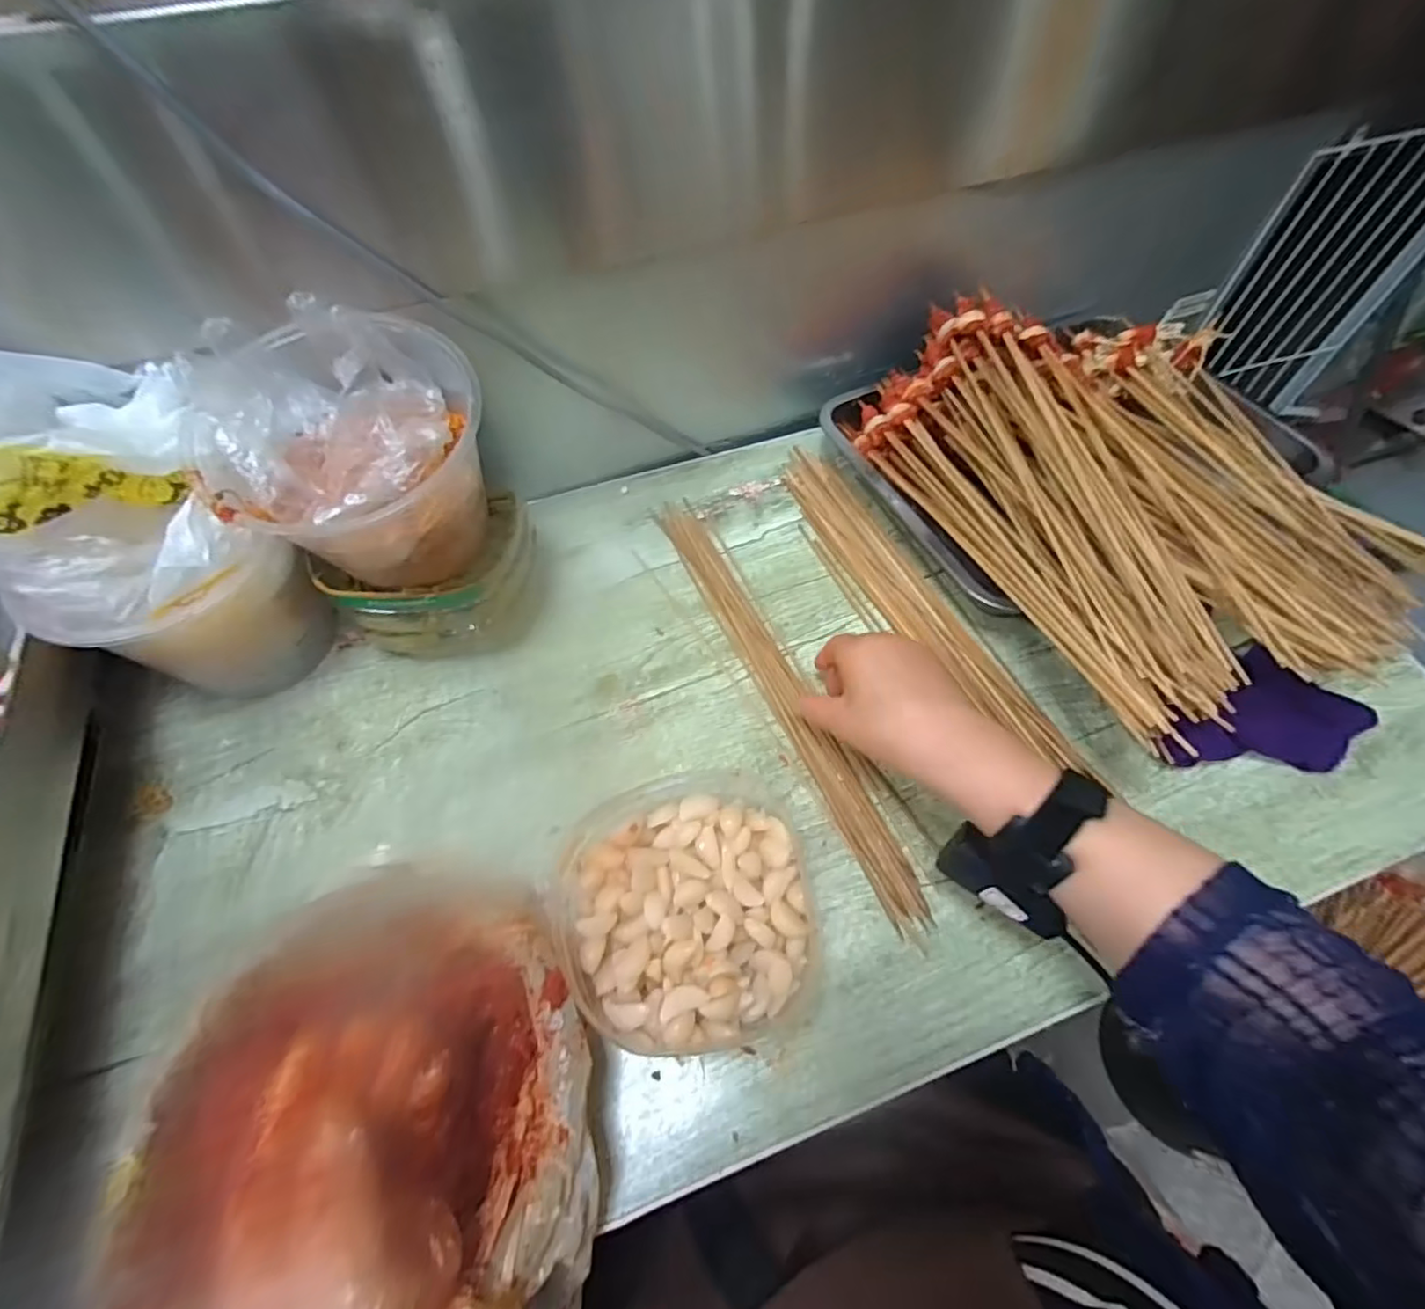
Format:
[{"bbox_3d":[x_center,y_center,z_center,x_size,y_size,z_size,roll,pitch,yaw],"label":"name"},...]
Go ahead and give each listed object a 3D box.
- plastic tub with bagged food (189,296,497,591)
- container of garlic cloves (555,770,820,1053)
[{"bbox_3d":[-0.230,-0.118,0.407,0.140,0.144,0.147,0,58,1],"label":"plastic tub with bagged food"},{"bbox_3d":[-0.013,0.155,0.374,0.146,0.067,0.142,0,58,1],"label":"container of garlic cloves"}]

